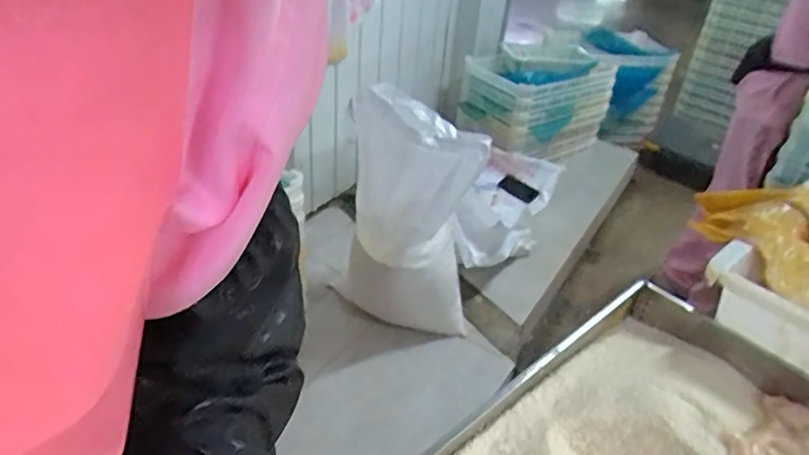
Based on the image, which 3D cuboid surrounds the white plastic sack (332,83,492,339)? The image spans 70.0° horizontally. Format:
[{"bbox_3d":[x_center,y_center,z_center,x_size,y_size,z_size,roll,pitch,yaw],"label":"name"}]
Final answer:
[{"bbox_3d":[0.000,0.005,1.598,0.245,0.681,0.323,-14,40,-24],"label":"white plastic sack"}]

